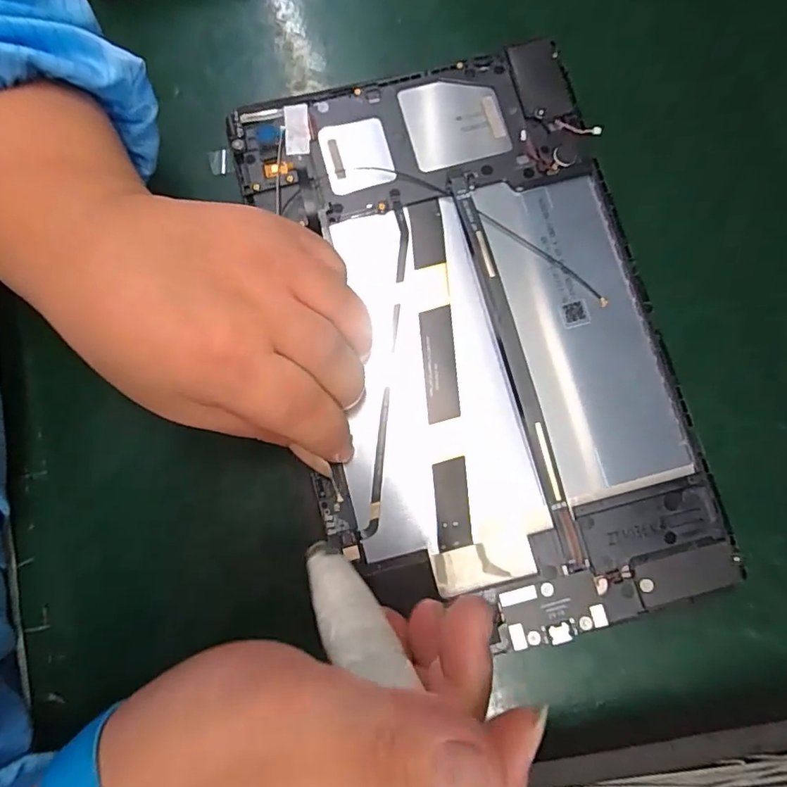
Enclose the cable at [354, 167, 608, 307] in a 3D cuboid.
[{"bbox_3d":[0.037,-0.070,0.221,0.117,0.004,0.012,32,82,7],"label":"cable"}]

